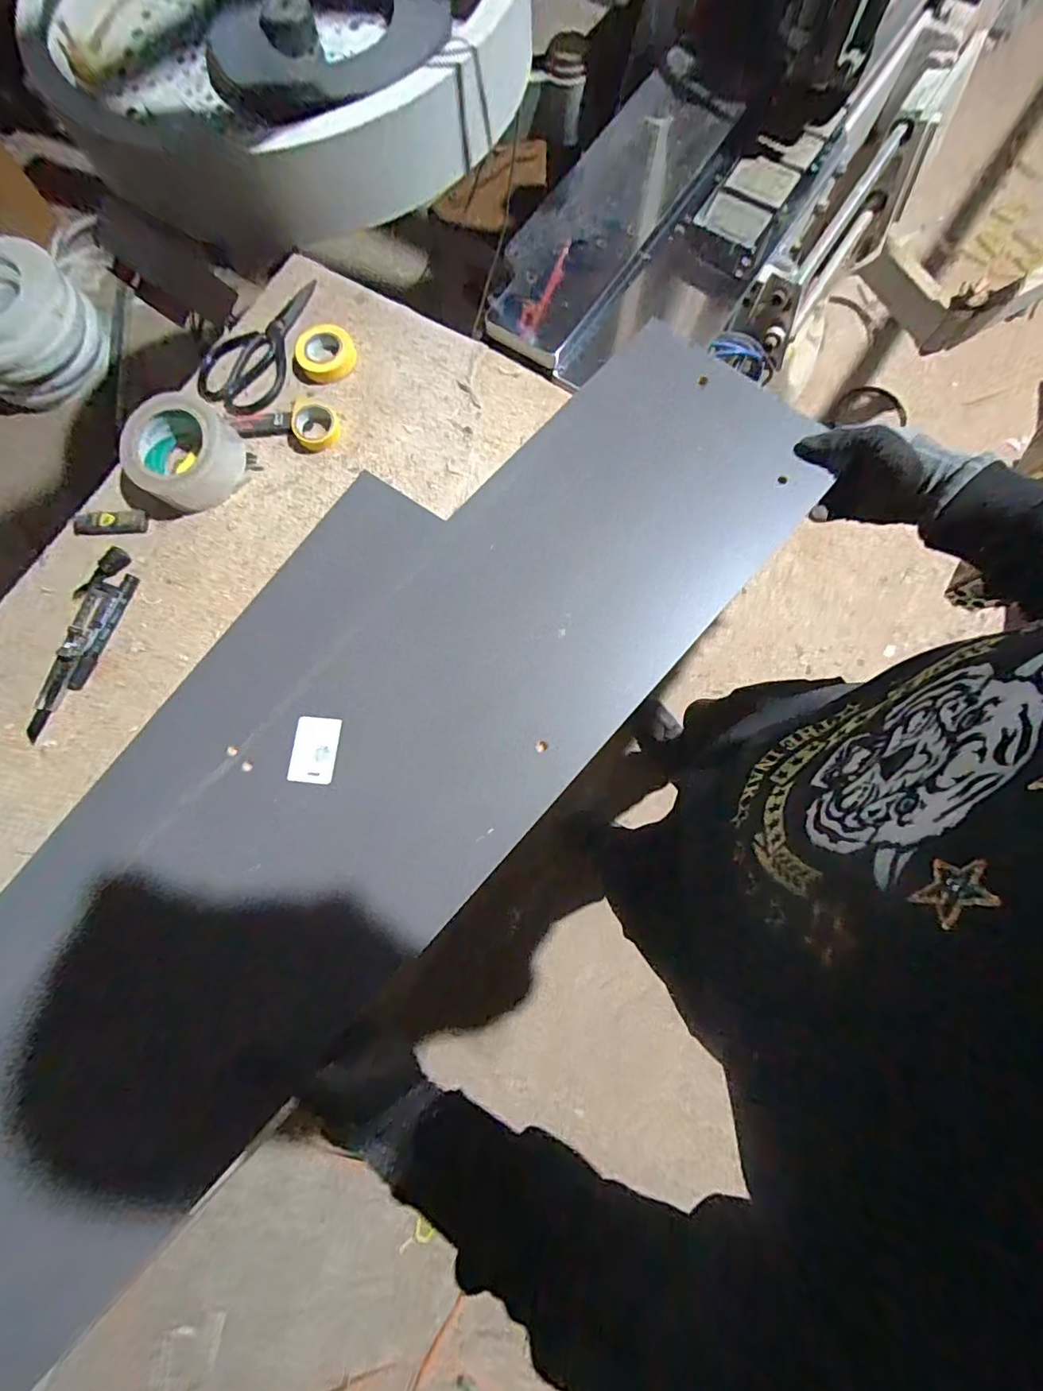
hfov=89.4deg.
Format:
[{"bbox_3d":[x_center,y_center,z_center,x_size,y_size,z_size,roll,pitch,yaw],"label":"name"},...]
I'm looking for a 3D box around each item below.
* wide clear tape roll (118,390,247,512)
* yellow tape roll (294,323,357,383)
[{"bbox_3d":[-0.372,-0.269,0.579,0.120,0.053,0.110,0,77,1],"label":"wide clear tape roll"},{"bbox_3d":[-0.227,-0.399,0.612,0.066,0.019,0.063,0,77,1],"label":"yellow tape roll"}]

